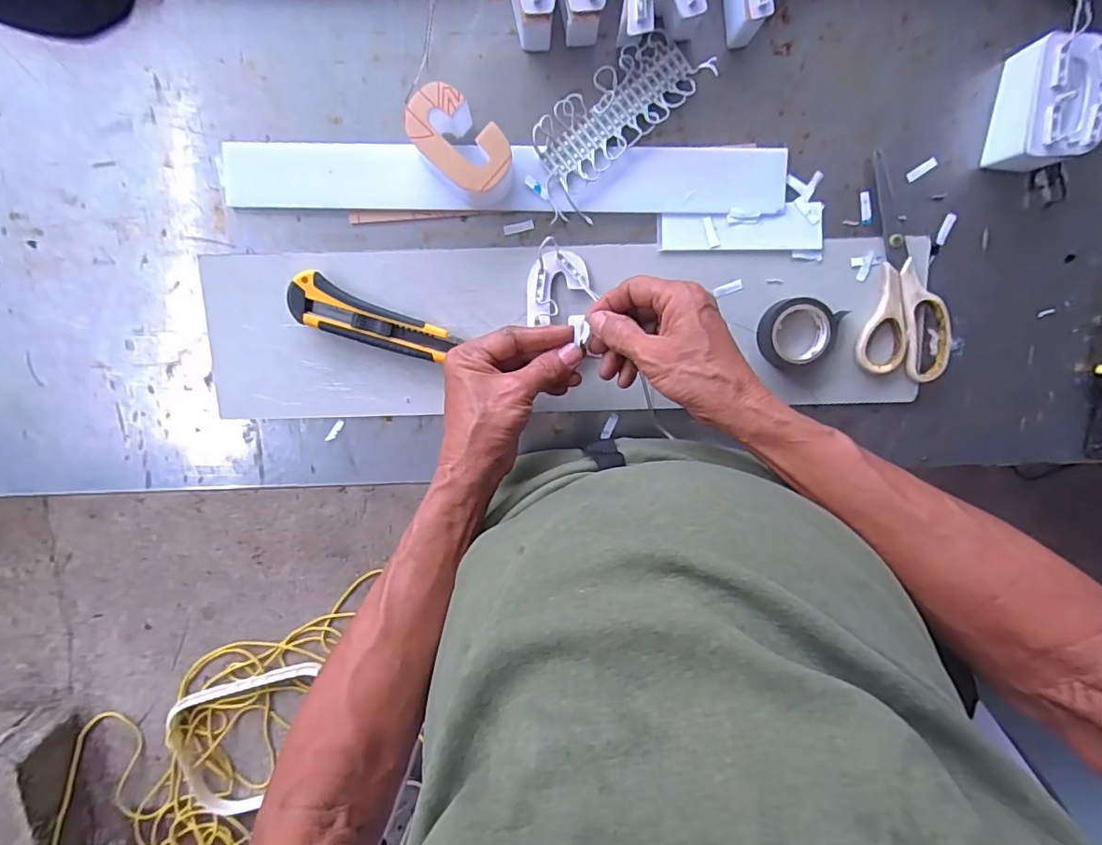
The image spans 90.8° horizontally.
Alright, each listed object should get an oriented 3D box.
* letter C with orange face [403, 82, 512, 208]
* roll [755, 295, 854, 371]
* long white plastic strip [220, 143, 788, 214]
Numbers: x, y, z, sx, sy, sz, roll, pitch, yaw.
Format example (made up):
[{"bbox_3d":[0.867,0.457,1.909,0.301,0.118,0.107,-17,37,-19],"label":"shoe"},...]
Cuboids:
[{"bbox_3d":[-0.069,-0.210,0.422,0.081,0.048,0.054,41,97,-6],"label":"letter C with orange face"},{"bbox_3d":[0.206,-0.076,0.456,0.060,0.015,0.061,0,100,0],"label":"roll"},{"bbox_3d":[-0.036,-0.200,0.442,0.451,0.009,0.050,1,100,0],"label":"long white plastic strip"}]

